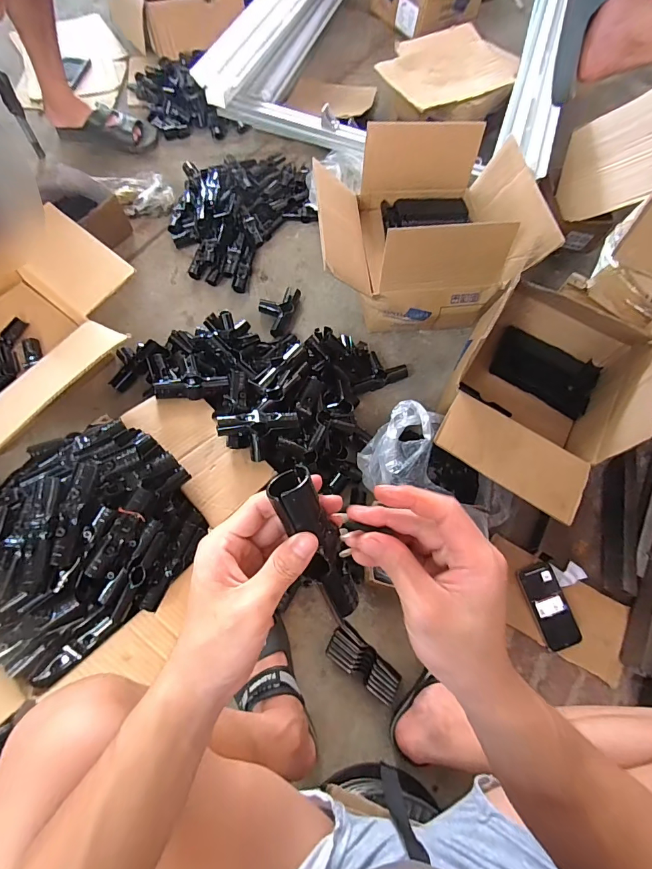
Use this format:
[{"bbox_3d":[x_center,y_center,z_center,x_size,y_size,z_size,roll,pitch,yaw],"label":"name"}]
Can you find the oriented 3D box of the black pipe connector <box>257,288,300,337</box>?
[{"bbox_3d":[-0.117,-0.298,0.939,0.084,0.042,0.140,13,67,1],"label":"black pipe connector"}]

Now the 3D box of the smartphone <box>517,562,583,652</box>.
[{"bbox_3d":[0.413,0.316,0.734,0.072,0.011,0.144,-15,69,-10],"label":"smartphone"}]

